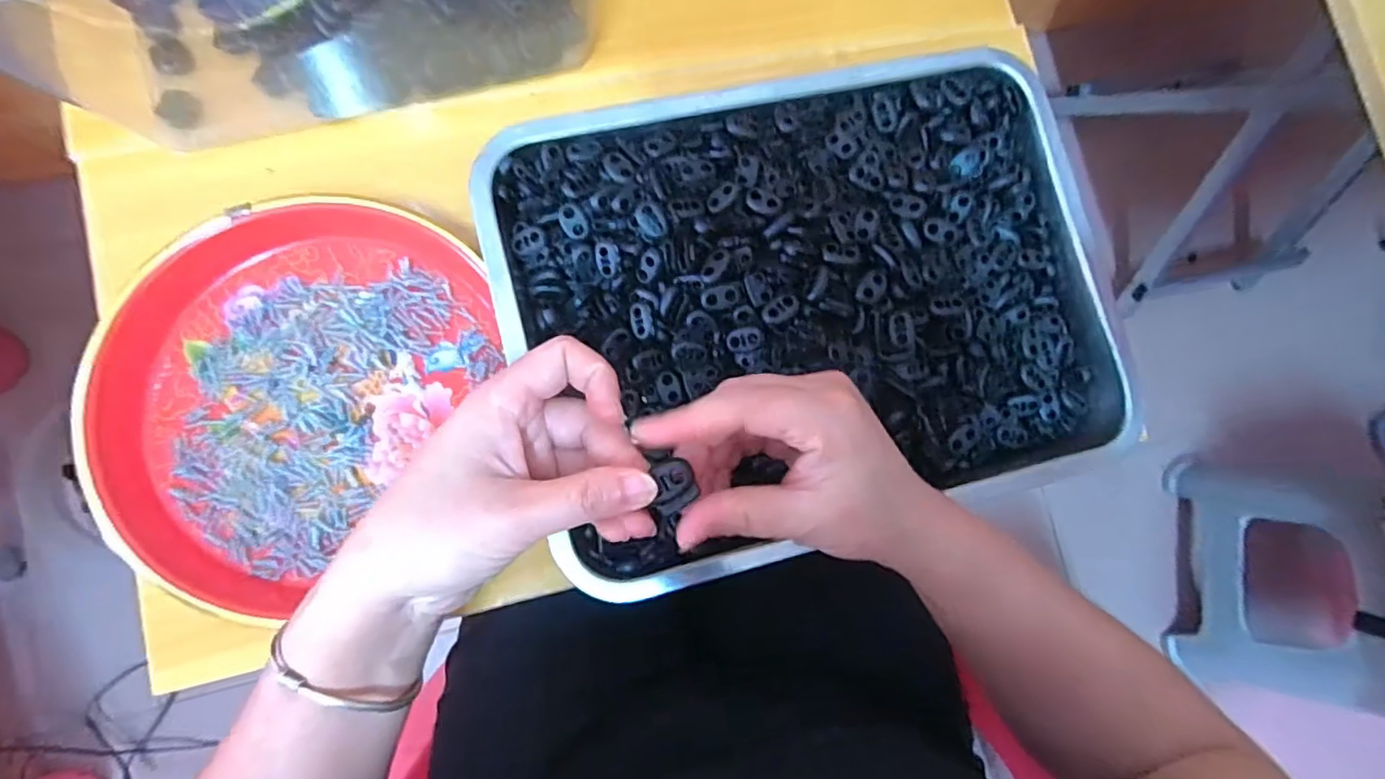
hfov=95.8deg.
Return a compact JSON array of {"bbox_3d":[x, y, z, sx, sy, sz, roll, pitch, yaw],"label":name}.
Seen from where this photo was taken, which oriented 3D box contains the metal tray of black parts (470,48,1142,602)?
[{"bbox_3d":[0.077,-0.056,0.365,0.357,0.049,0.266,-14,85,-9],"label":"metal tray of black parts"}]

